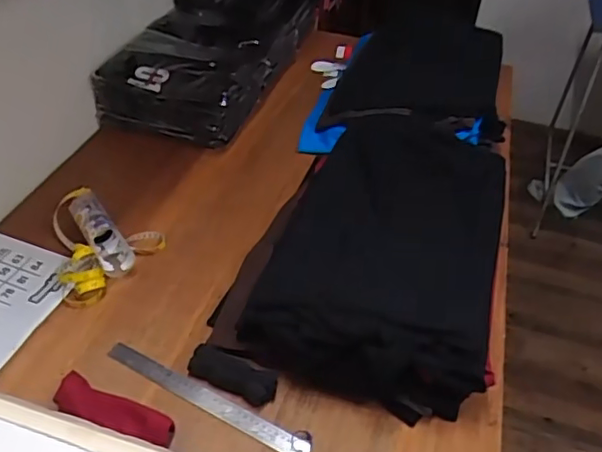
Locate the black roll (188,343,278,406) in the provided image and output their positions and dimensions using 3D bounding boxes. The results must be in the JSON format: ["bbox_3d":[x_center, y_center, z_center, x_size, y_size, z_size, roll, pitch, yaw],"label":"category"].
[{"bbox_3d":[-0.095,0.209,0.811,0.125,0.029,0.048,19,44,15],"label":"black roll"}]

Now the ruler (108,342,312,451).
[{"bbox_3d":[-0.133,0.240,0.794,0.319,0.007,0.035,22,52,17],"label":"ruler"}]

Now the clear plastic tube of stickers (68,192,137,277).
[{"bbox_3d":[-0.346,0.007,0.980,0.060,0.056,0.204,-21,48,-27],"label":"clear plastic tube of stickers"}]

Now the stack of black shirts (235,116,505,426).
[{"bbox_3d":[0.160,0.022,0.963,0.334,0.142,0.568,17,43,12],"label":"stack of black shirts"}]

